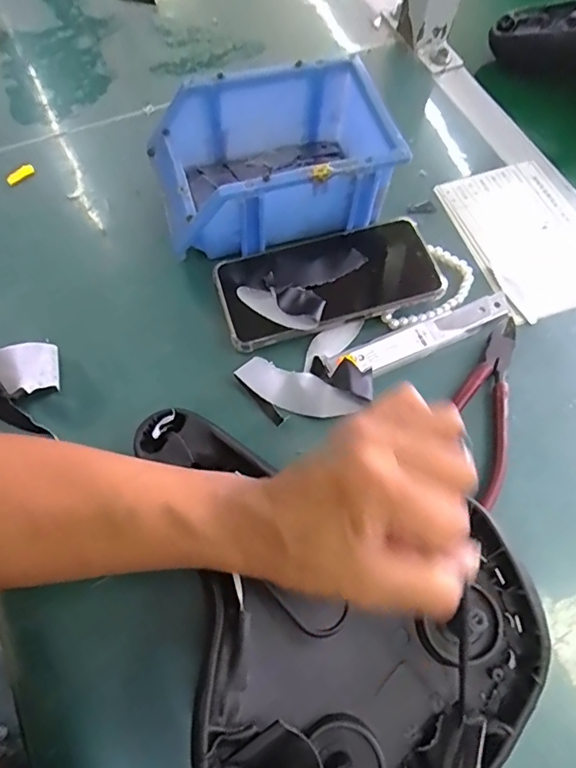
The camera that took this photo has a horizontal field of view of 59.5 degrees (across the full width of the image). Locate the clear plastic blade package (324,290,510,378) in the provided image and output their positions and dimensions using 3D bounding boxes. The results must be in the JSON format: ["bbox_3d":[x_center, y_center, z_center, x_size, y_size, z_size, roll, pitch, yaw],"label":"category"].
[{"bbox_3d":[0.102,-0.034,0.377,0.154,0.010,0.024,-22,70,-15],"label":"clear plastic blade package"}]

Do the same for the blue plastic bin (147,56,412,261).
[{"bbox_3d":[-0.015,-0.174,0.398,0.170,0.080,0.119,-13,67,-8],"label":"blue plastic bin"}]

